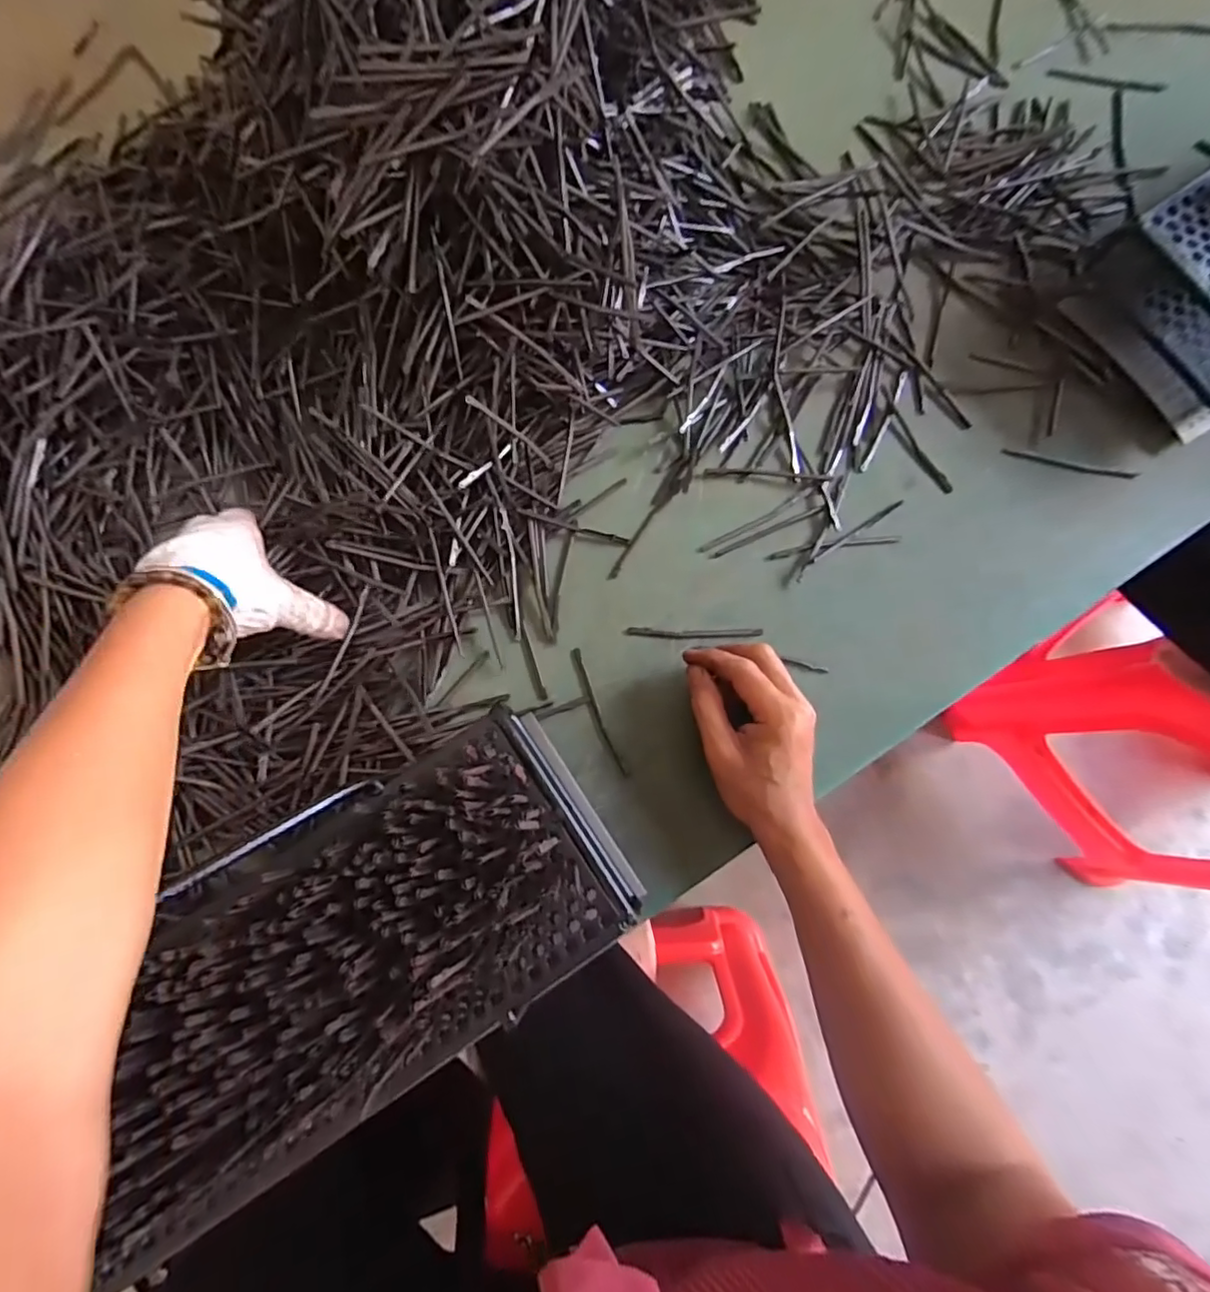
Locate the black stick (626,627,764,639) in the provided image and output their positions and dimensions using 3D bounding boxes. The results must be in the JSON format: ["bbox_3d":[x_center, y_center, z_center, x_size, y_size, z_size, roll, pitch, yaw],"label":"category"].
[{"bbox_3d":[0.065,-0.009,0.446,0.096,0.005,0.007,1,79,2],"label":"black stick"}]

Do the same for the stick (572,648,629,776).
[{"bbox_3d":[-0.005,0.046,0.436,0.009,0.004,0.095,-22,79,-3],"label":"stick"}]

